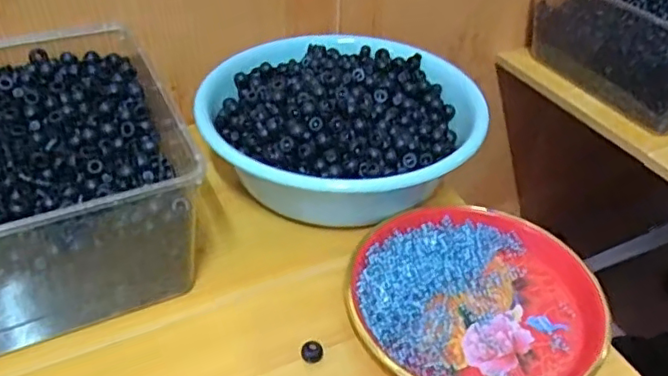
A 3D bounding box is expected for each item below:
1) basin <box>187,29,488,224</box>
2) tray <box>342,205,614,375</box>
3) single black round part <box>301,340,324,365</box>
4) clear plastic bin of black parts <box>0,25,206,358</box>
[{"bbox_3d":[0.003,-0.071,0.660,0.291,0.098,0.256,-10,42,-15],"label":"basin"},{"bbox_3d":[0.124,0.094,0.527,0.217,0.026,0.200,19,43,18],"label":"tray"},{"bbox_3d":[-0.018,0.139,0.494,0.018,0.016,0.017,2,41,-2],"label":"single black round part"},{"bbox_3d":[-0.295,-0.007,0.537,0.285,0.123,0.283,-16,44,-21],"label":"clear plastic bin of black parts"}]

